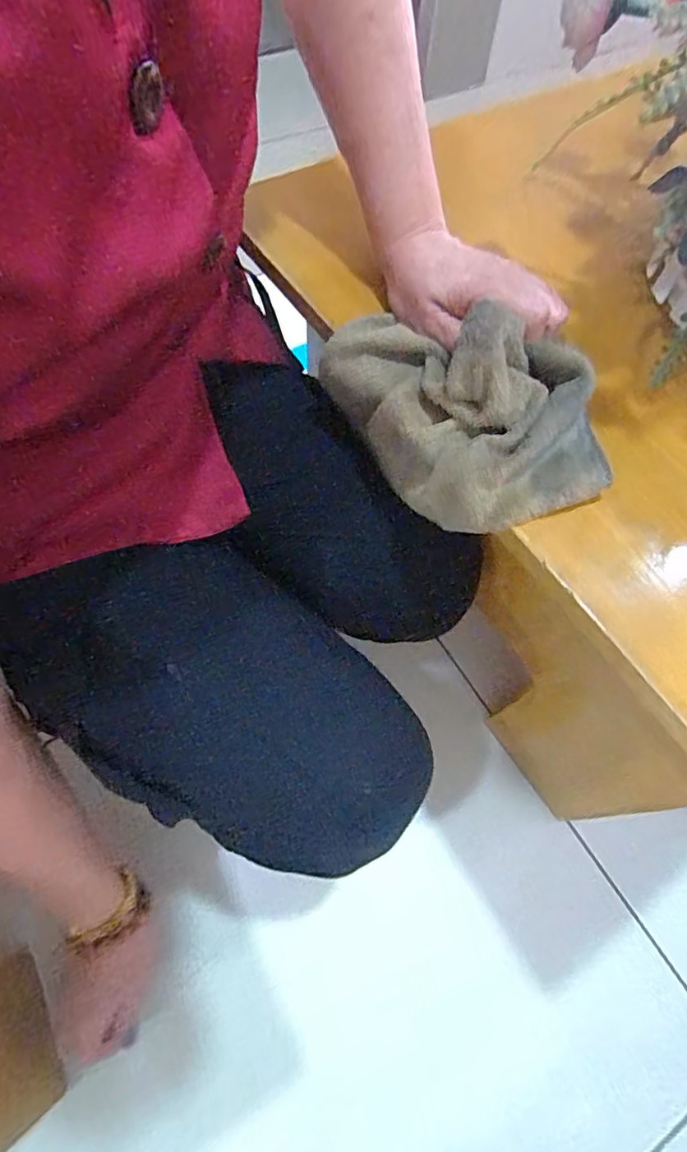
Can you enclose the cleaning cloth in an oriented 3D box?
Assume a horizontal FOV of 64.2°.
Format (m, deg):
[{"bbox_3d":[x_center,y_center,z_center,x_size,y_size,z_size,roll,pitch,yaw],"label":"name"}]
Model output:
[{"bbox_3d":[0.065,-0.104,0.330,0.090,0.081,0.185,-39,71,-20],"label":"cleaning cloth"}]

